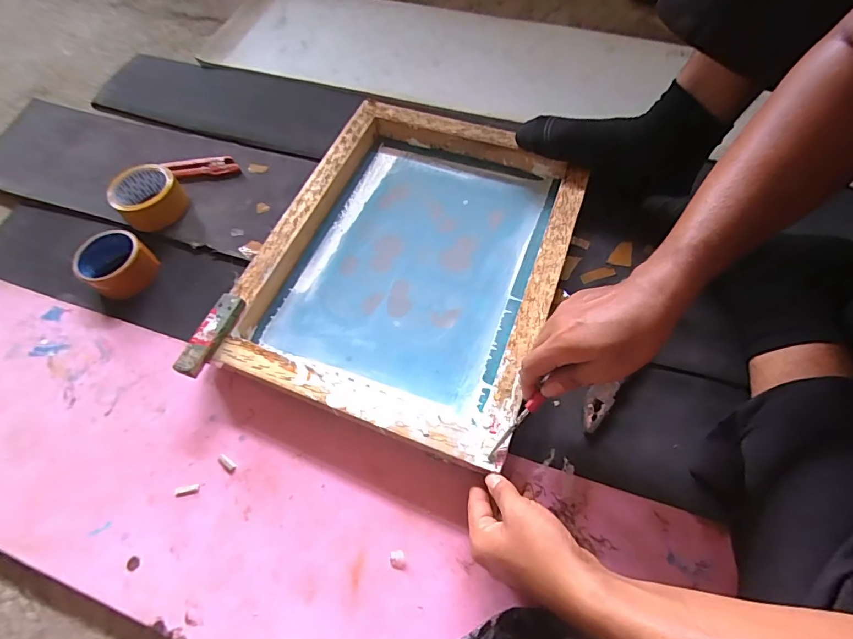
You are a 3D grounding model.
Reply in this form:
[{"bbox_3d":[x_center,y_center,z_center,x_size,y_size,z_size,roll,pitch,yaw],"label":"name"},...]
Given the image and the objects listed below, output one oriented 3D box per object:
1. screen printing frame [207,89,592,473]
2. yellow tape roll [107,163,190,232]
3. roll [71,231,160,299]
[{"bbox_3d":[-0.019,-0.088,0.571,0.361,0.041,0.458,19,66,13],"label":"screen printing frame"},{"bbox_3d":[-0.417,-0.186,0.655,0.090,0.047,0.089,-2,63,3],"label":"yellow tape roll"},{"bbox_3d":[-0.428,-0.076,0.603,0.088,0.042,0.088,29,69,17],"label":"roll"}]

